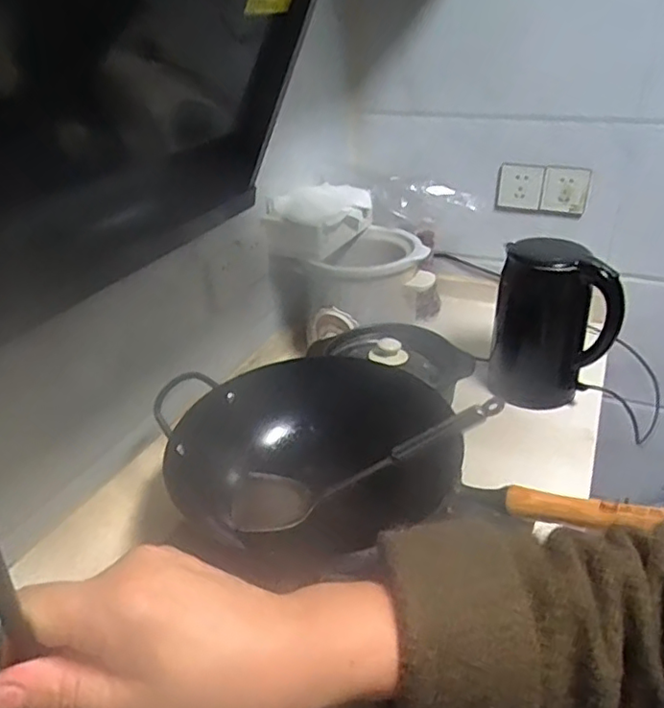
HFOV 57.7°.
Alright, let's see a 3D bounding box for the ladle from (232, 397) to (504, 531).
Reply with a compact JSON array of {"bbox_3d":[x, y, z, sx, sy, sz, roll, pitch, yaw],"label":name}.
[{"bbox_3d":[0.040,0.121,0.703,0.336,0.062,0.070,-27,28,18],"label":"ladle"}]

